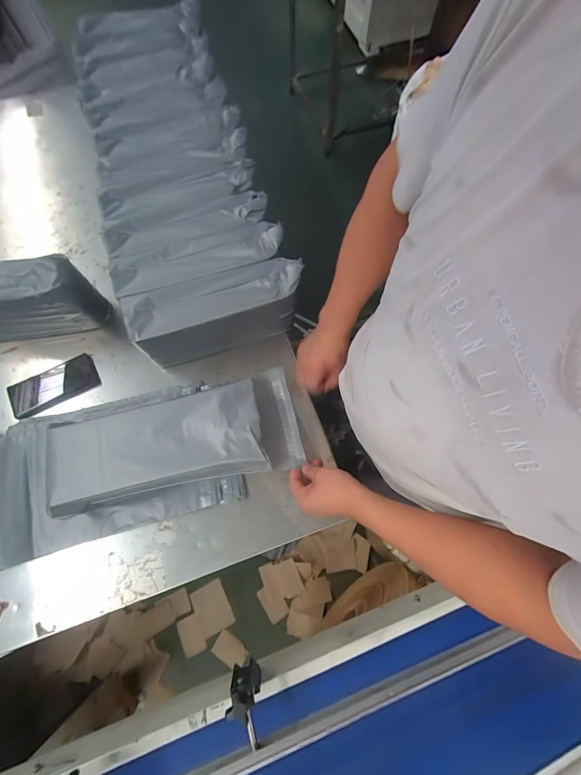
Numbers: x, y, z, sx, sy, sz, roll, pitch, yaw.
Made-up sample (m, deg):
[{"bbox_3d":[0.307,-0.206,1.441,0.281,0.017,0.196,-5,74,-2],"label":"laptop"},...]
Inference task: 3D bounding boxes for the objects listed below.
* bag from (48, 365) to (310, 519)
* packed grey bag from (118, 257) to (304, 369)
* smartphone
[{"bbox_3d":[-0.192,0.090,0.551,0.414,0.081,0.169,-12,72,-9],"label":"bag"},{"bbox_3d":[-0.137,-0.145,0.620,0.308,0.144,0.088,-17,72,-6],"label":"packed grey bag"},{"bbox_3d":[-0.487,-0.003,0.651,0.169,0.015,0.079,-27,74,-9],"label":"smartphone"}]

